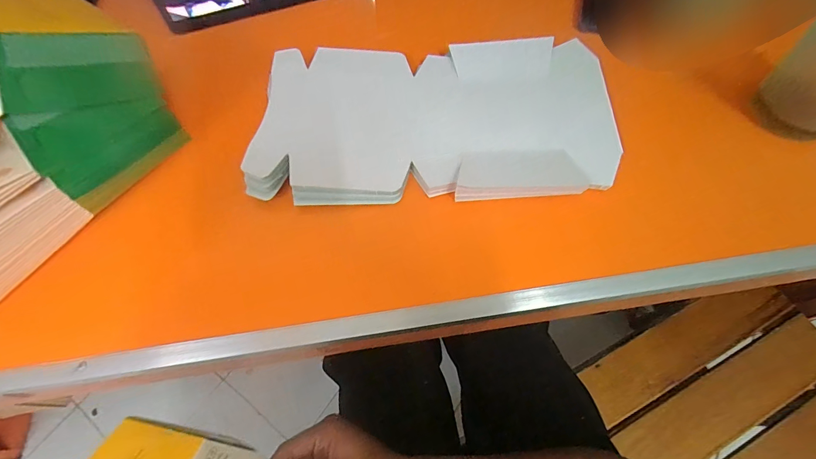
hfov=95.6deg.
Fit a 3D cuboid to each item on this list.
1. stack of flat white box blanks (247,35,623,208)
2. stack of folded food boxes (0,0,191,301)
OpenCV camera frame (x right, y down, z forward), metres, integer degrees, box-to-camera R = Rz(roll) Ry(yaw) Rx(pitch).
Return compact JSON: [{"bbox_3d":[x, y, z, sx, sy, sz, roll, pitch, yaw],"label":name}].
[{"bbox_3d":[0.024,-0.109,0.346,0.312,0.024,0.180,0,63,3],"label":"stack of flat white box blanks"},{"bbox_3d":[-0.303,-0.059,0.274,0.096,0.138,0.243,30,68,17],"label":"stack of folded food boxes"}]

